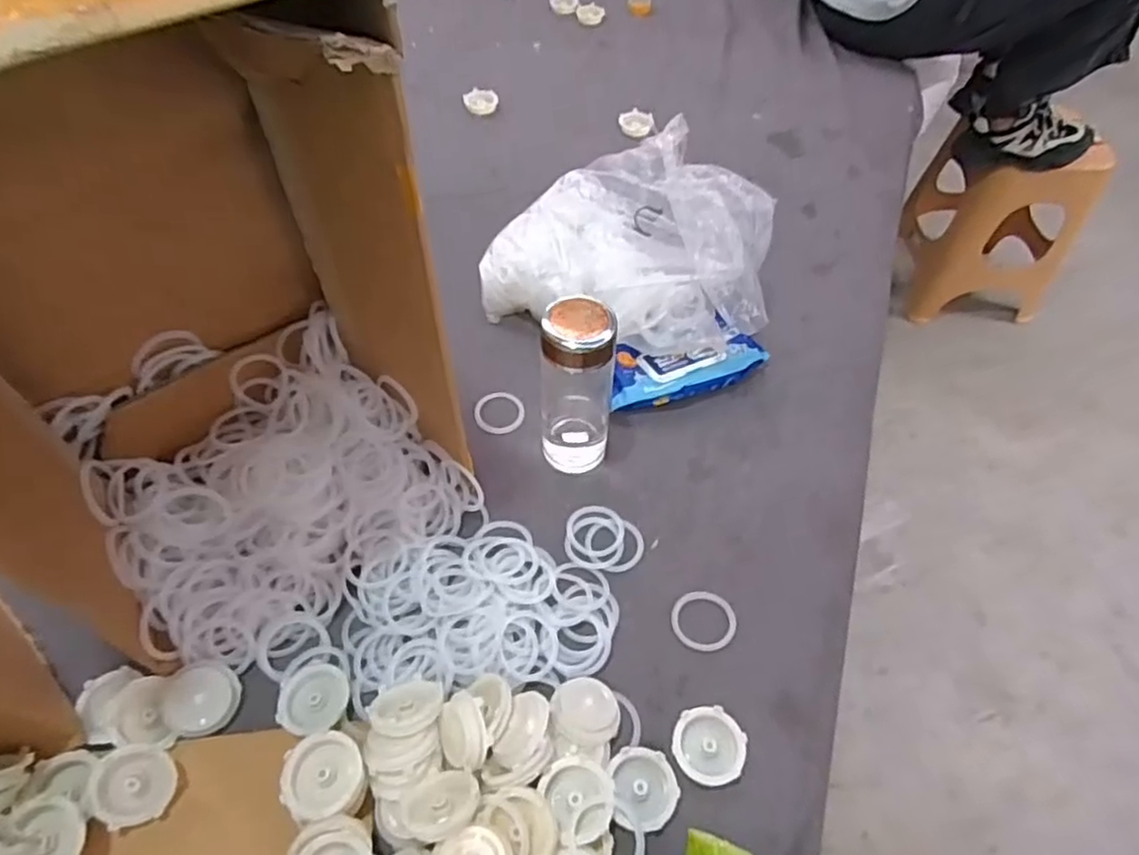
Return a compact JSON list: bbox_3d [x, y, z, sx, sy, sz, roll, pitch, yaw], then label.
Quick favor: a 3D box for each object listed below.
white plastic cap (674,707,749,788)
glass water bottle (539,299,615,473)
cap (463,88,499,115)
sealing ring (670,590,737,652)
[{"bbox_3d":[0.115,0.262,0.557,0.058,0.013,0.056,1,53,-1],"label":"white plastic cap"},{"bbox_3d":[0.007,-0.039,0.665,0.072,0.195,0.065,11,54,7],"label":"glass water bottle"},{"bbox_3d":[-0.155,-0.566,1.172,0.058,0.023,0.058,1,53,-1],"label":"cap"},{"bbox_3d":[0.125,0.178,0.627,0.059,0.004,0.056,1,53,-1],"label":"sealing ring"}]

